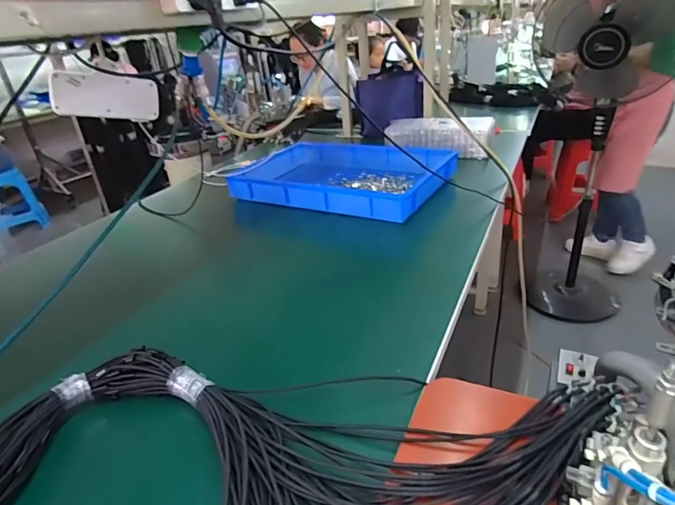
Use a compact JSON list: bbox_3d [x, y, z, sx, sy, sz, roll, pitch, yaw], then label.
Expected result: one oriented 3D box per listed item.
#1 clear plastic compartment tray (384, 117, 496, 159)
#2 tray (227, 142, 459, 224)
[{"bbox_3d":[0.327,-0.373,1.389,0.327,0.099,0.145,6,31,22],"label":"clear plastic compartment tray"},{"bbox_3d":[-0.003,-0.220,1.208,0.584,0.067,0.365,11,32,28],"label":"tray"}]

